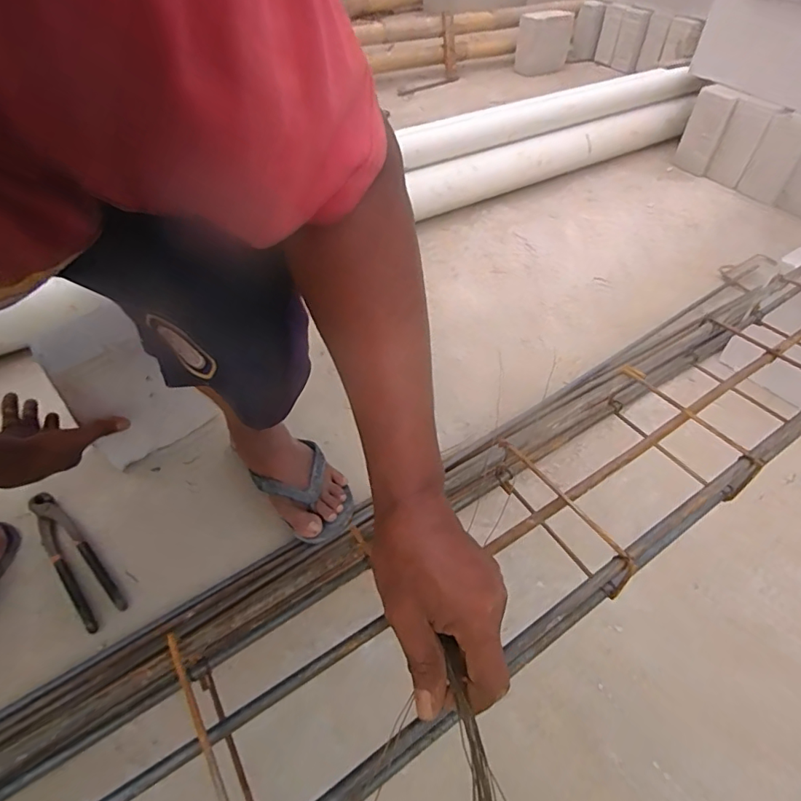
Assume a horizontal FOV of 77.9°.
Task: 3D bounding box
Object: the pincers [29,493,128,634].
[{"bbox_3d":[-0.413,0.194,0.617,0.217,0.012,0.046,34,56,27],"label":"pincers"}]

